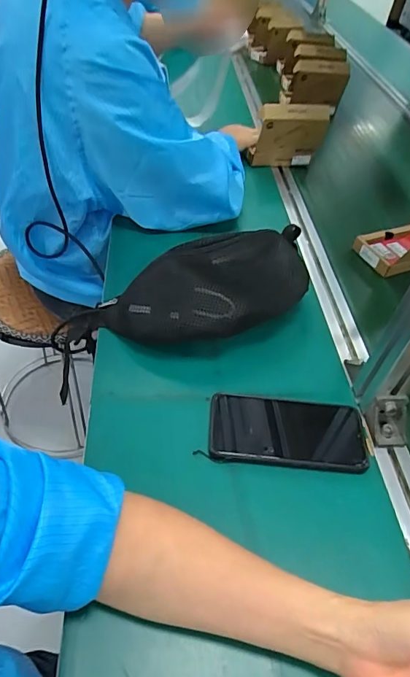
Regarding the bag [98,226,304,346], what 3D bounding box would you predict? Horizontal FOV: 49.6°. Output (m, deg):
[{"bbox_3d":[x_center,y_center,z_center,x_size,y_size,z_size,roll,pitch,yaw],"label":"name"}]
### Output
[{"bbox_3d":[0.024,-0.059,0.558,0.284,0.087,0.125,-23,52,-26],"label":"bag"}]

